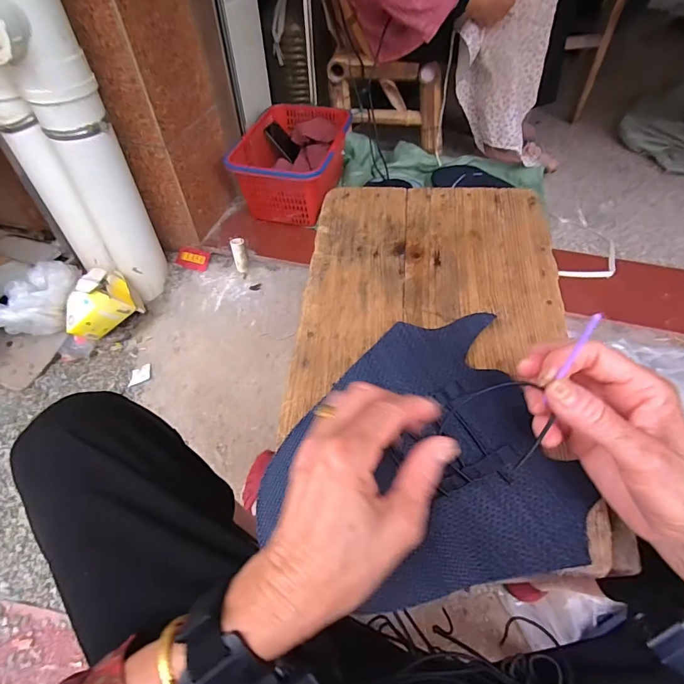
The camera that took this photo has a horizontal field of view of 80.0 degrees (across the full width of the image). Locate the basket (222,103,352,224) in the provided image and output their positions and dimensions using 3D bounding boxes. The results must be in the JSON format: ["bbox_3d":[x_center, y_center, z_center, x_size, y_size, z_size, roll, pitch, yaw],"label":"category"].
[{"bbox_3d":[-0.127,-0.481,1.081,0.269,0.173,0.340,4,52,4],"label":"basket"}]

